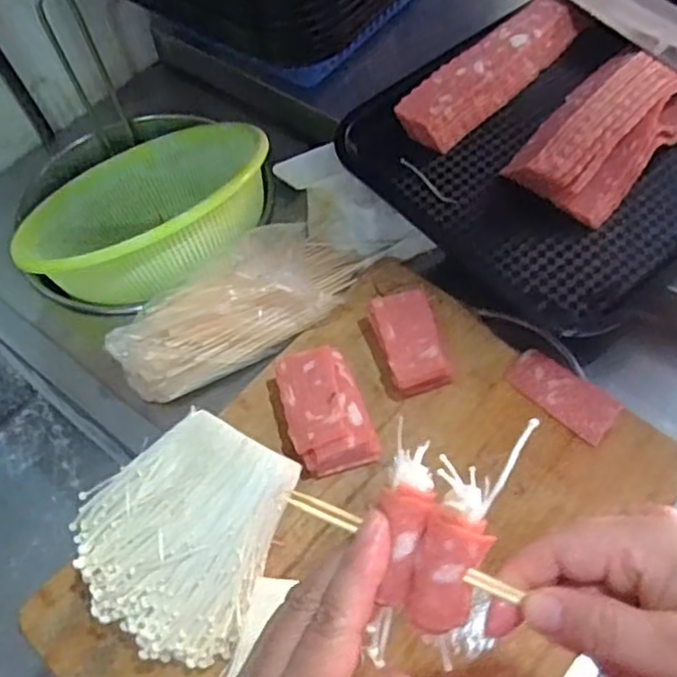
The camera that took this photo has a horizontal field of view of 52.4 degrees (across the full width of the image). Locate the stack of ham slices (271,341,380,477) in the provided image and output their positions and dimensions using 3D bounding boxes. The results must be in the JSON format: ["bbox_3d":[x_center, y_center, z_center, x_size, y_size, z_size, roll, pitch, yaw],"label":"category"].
[{"bbox_3d":[-0.010,0.054,0.502,0.056,0.022,0.095,-20,59,-8],"label":"stack of ham slices"}]

